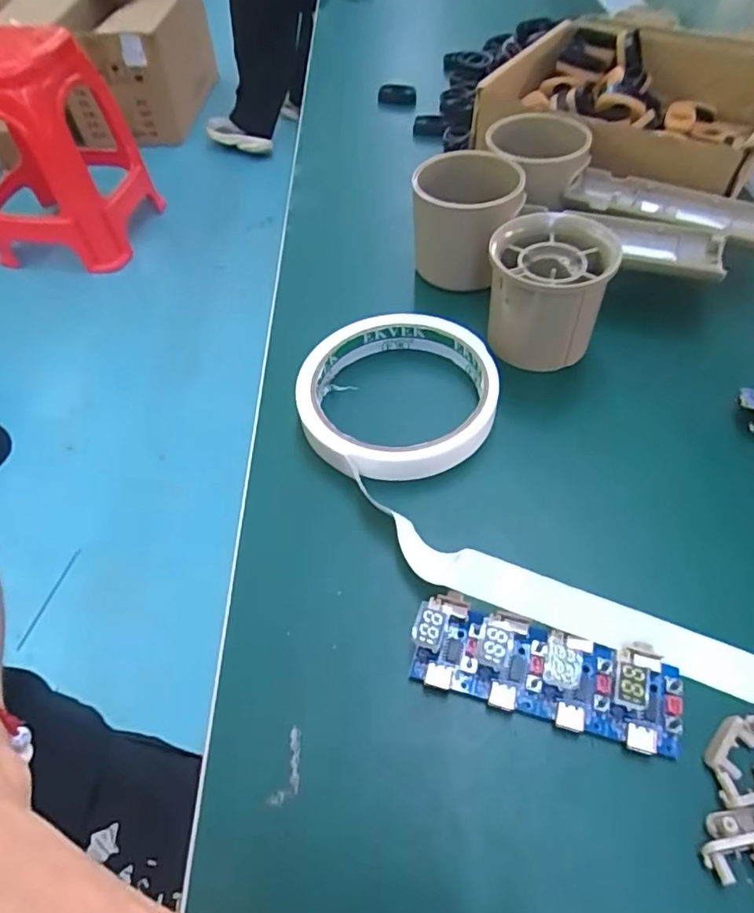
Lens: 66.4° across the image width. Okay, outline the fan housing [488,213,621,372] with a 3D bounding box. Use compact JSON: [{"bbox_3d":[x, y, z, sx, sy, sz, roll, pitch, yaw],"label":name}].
[{"bbox_3d":[0.079,-0.074,0.276,0.056,0.055,0.061,19,57,17],"label":"fan housing"}]

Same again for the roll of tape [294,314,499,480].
[{"bbox_3d":[0.009,-0.029,0.270,0.090,0.021,0.088,1,54,5],"label":"roll of tape"}]

